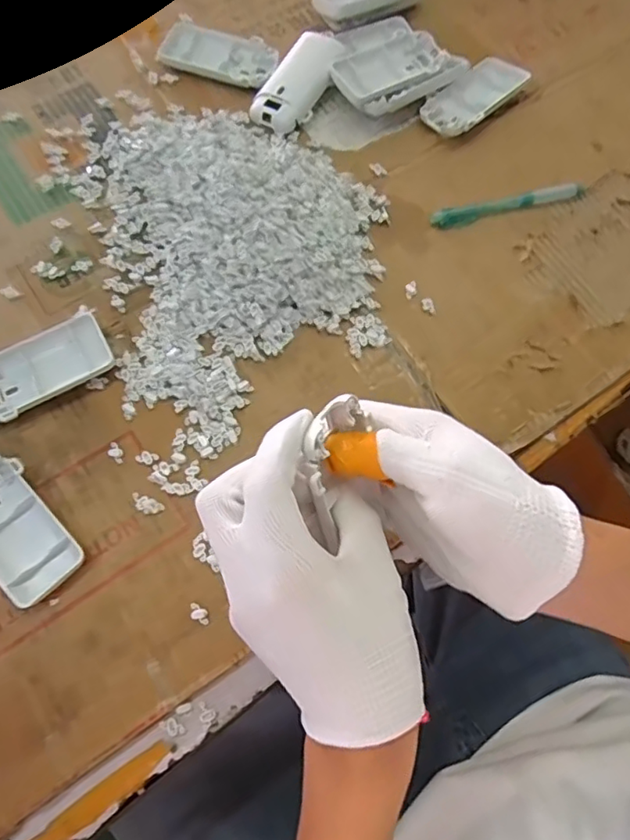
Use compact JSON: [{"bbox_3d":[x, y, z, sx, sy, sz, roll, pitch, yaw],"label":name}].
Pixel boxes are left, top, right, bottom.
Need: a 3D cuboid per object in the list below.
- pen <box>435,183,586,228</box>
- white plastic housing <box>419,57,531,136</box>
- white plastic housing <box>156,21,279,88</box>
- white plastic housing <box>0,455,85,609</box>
[{"bbox_3d":[0.154,-0.169,0.449,0.130,0.010,0.015,-14,72,-7],"label":"pen"},{"bbox_3d":[0.133,-0.274,0.480,0.048,0.020,0.094,43,75,11],"label":"white plastic housing"},{"bbox_3d":[-0.083,-0.311,0.486,0.098,0.013,0.052,18,71,4],"label":"white plastic housing"},{"bbox_3d":[-0.183,0.063,0.341,0.093,0.016,0.050,42,74,11],"label":"white plastic housing"}]

